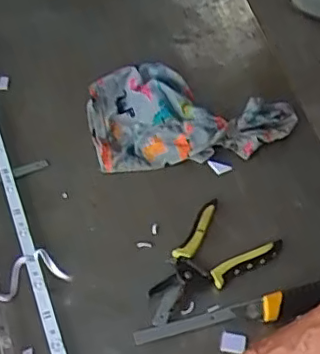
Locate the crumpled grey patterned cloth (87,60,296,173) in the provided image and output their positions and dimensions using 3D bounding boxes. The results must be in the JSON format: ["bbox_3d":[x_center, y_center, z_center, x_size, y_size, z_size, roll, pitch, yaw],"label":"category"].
[{"bbox_3d":[0.044,-0.100,0.854,0.286,0.037,0.182,-7,47,-10],"label":"crumpled grey patterned cloth"}]

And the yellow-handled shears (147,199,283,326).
[{"bbox_3d":[0.051,0.104,0.676,0.107,0.012,0.174,31,52,24],"label":"yellow-handled shears"}]

